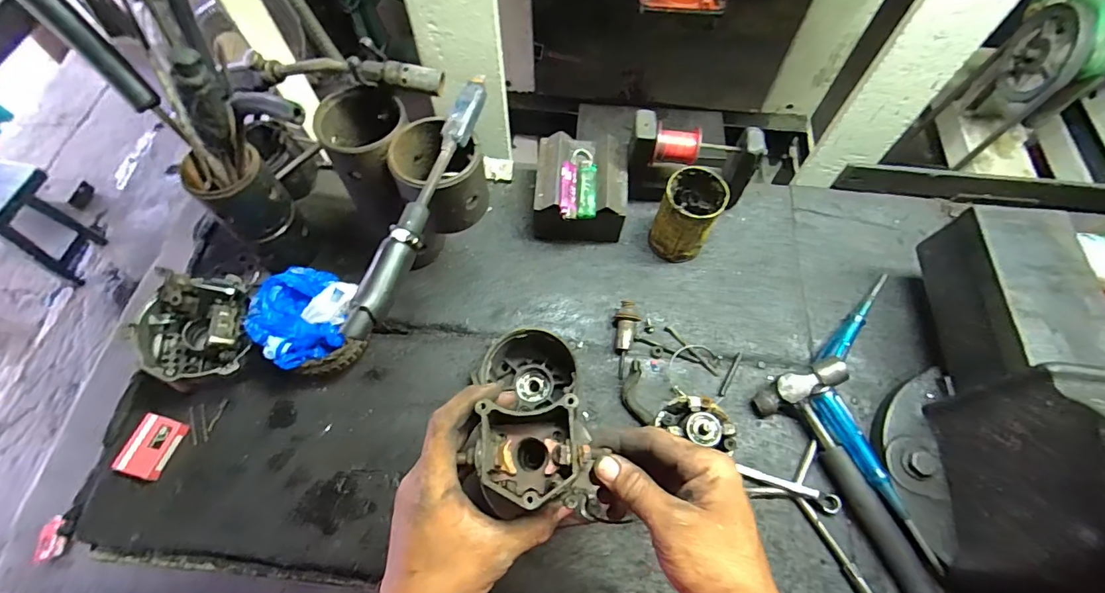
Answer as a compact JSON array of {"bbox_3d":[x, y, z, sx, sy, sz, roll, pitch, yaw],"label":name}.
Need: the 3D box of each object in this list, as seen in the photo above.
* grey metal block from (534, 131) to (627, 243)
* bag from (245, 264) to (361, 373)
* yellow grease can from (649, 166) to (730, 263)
[{"bbox_3d":[0.038,-0.138,0.656,0.124,0.098,0.134,5,64,2],"label":"grey metal block"},{"bbox_3d":[-0.287,0.019,0.553,0.118,0.047,0.100,-39,70,-18],"label":"bag"},{"bbox_3d":[0.178,-0.106,0.628,0.070,0.115,0.084,32,68,14],"label":"yellow grease can"}]

